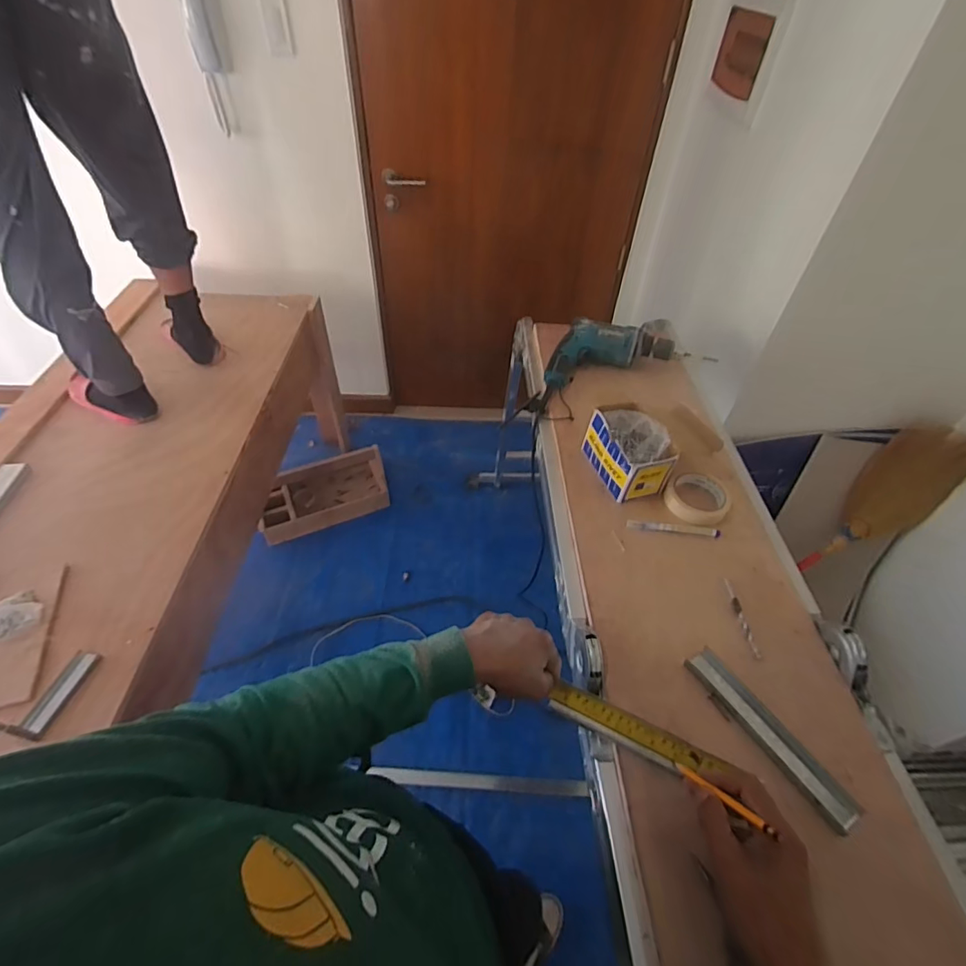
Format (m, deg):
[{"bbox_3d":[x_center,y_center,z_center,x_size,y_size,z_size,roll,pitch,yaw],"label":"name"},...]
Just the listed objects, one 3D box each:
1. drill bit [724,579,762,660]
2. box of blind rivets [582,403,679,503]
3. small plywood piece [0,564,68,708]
[{"bbox_3d":[0.349,0.182,0.677,0.010,0.007,0.117,0,48,-3],"label":"drill bit"},{"bbox_3d":[0.236,-0.057,0.817,0.090,0.097,0.143,-16,51,-17],"label":"box of blind rivets"},{"bbox_3d":[-0.837,0.261,0.893,0.112,0.017,0.285,-14,50,-15],"label":"small plywood piece"}]

